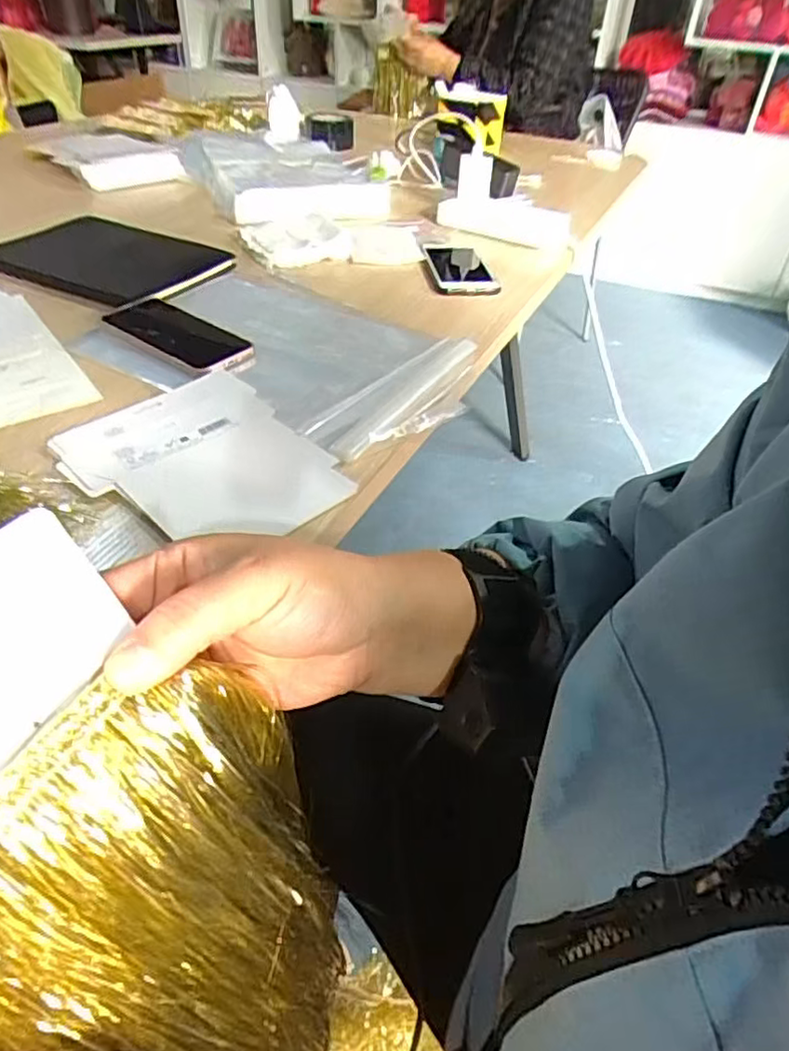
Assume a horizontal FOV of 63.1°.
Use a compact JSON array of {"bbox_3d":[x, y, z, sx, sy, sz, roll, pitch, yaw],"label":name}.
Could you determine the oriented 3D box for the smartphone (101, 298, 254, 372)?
[{"bbox_3d":[-0.217,-0.193,0.643,0.162,0.014,0.070,26,47,23],"label":"smartphone"}]

